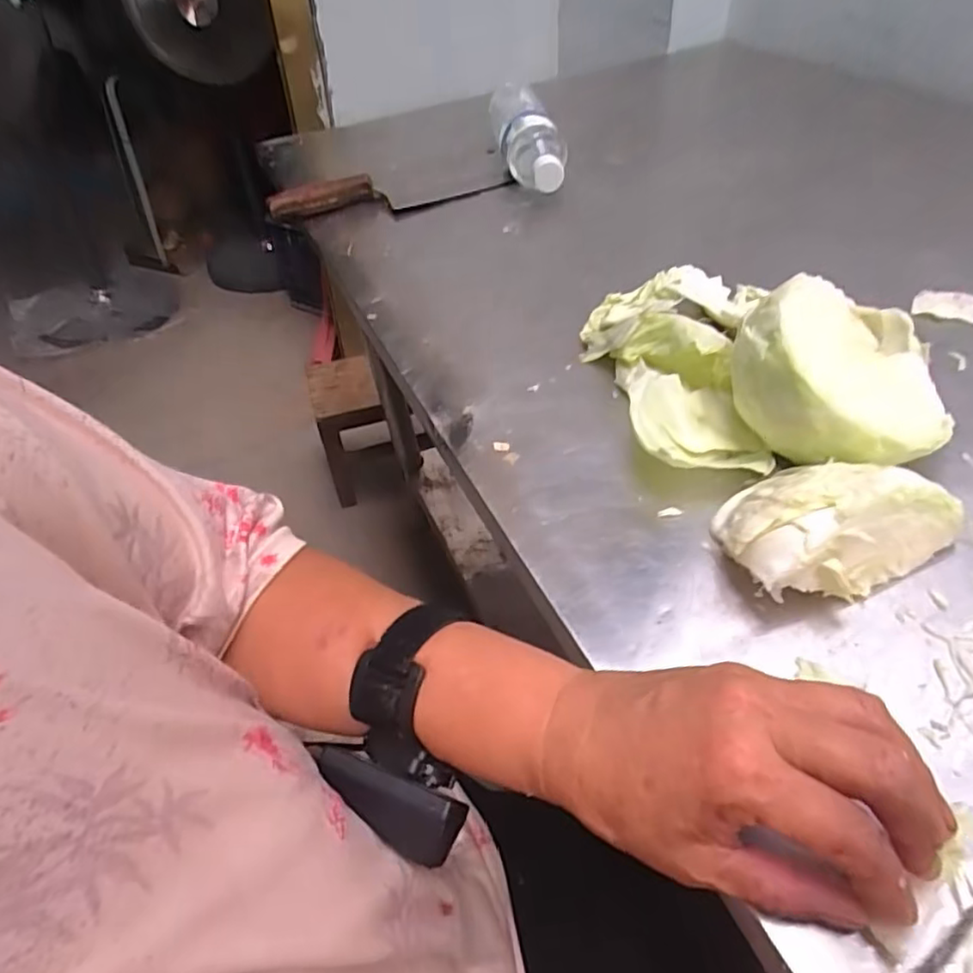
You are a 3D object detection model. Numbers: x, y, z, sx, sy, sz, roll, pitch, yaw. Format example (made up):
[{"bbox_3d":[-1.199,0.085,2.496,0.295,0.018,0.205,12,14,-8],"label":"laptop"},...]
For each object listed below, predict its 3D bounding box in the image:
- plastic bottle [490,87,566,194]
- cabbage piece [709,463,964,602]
[{"bbox_3d":[0.049,-0.419,0.775,0.067,0.069,0.242,-7,45,-2],"label":"plastic bottle"},{"bbox_3d":[0.179,0.012,0.335,0.115,0.060,0.073,-17,46,-13],"label":"cabbage piece"}]

